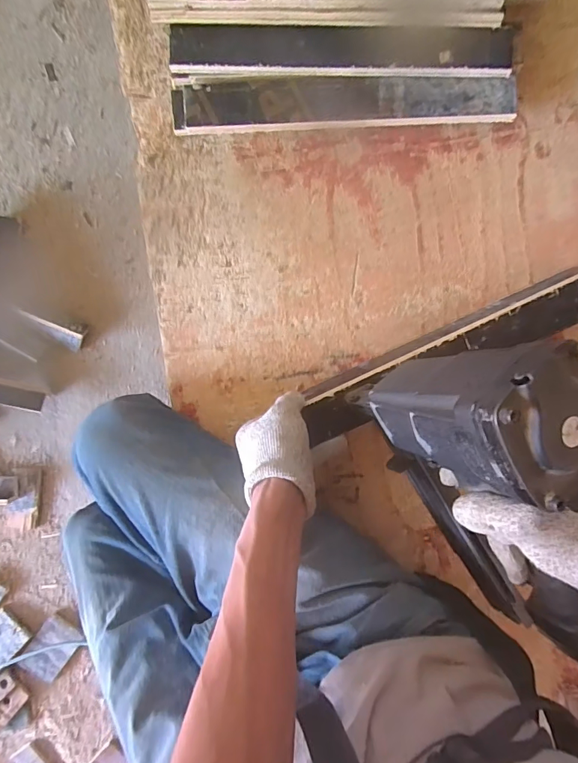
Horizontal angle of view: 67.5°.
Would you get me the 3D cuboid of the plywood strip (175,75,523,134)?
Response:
[{"bbox_3d":[0.060,-0.308,0.482,0.375,0.010,0.048,-2,100,0],"label":"plywood strip"}]

